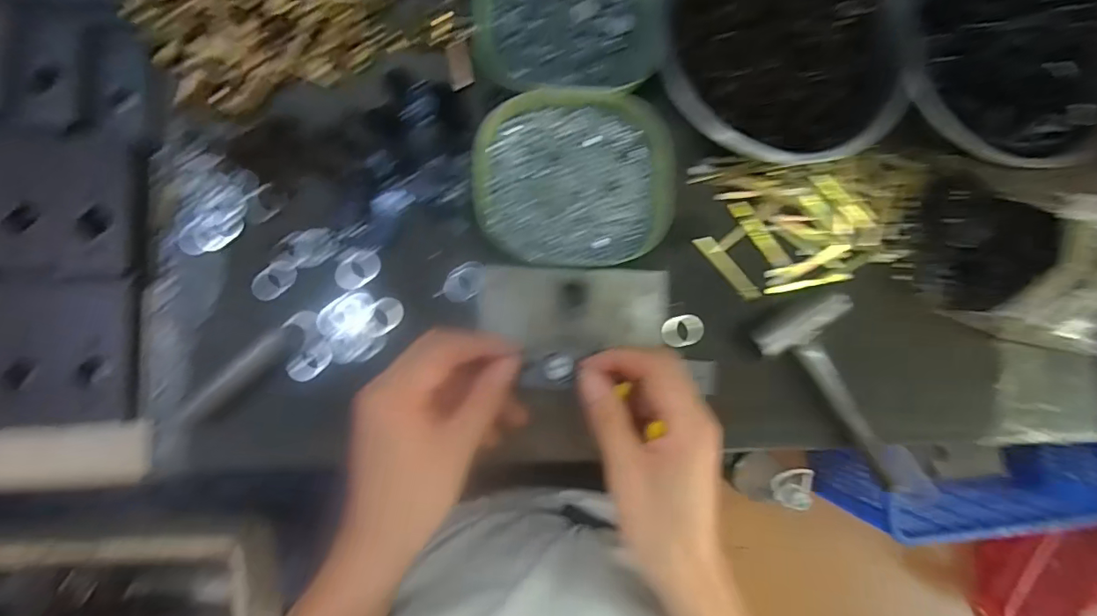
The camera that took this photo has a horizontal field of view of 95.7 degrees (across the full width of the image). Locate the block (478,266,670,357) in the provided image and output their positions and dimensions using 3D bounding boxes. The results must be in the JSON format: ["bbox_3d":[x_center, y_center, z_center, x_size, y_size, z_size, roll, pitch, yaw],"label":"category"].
[{"bbox_3d":[0.023,0.002,0.401,0.152,0.027,0.078,2,87,-5],"label":"block"}]

